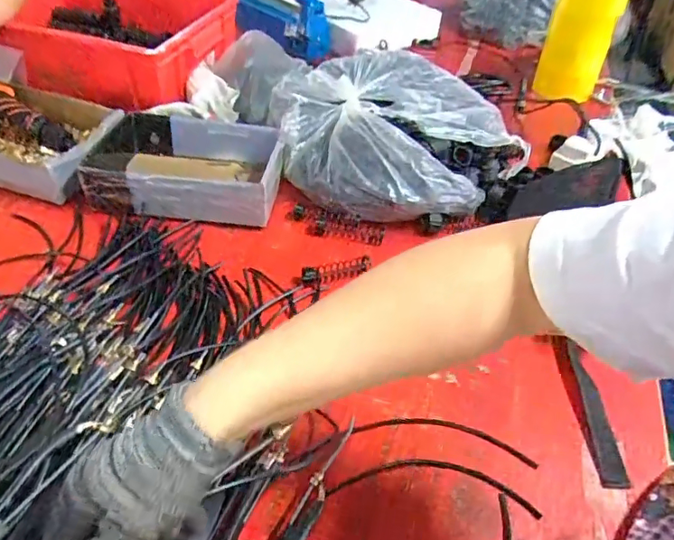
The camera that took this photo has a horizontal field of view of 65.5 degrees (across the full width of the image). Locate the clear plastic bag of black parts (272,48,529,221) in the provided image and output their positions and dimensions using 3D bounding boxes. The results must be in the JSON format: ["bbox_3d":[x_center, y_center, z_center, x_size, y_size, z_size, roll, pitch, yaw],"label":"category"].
[{"bbox_3d":[0.092,-0.215,0.797,0.330,0.106,0.337,29,48,23],"label":"clear plastic bag of black parts"}]

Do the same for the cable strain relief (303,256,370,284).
[{"bbox_3d":[-0.001,0.001,0.648,0.086,0.017,0.021,-11,46,-17],"label":"cable strain relief"}]

